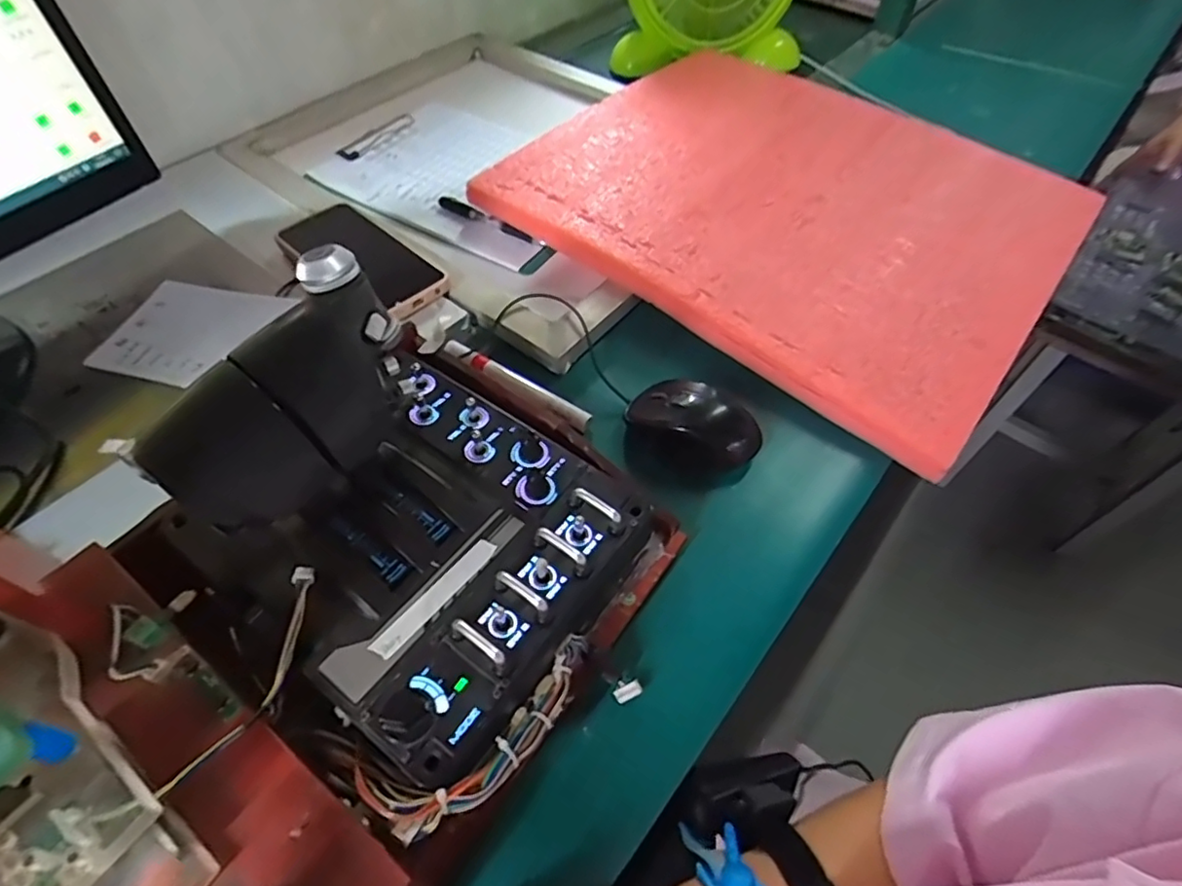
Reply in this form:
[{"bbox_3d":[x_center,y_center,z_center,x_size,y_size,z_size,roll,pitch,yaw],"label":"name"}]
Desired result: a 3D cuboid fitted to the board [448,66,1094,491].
[{"bbox_3d":[0.201,-0.252,0.583,0.485,0.034,0.416,36,62,19],"label":"board"}]

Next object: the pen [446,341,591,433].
[{"bbox_3d":[-0.060,-0.047,0.475,0.136,0.016,0.017,30,60,20],"label":"pen"}]

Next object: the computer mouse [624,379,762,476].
[{"bbox_3d":[0.077,-0.015,0.443,0.095,0.032,0.060,27,59,18],"label":"computer mouse"}]

